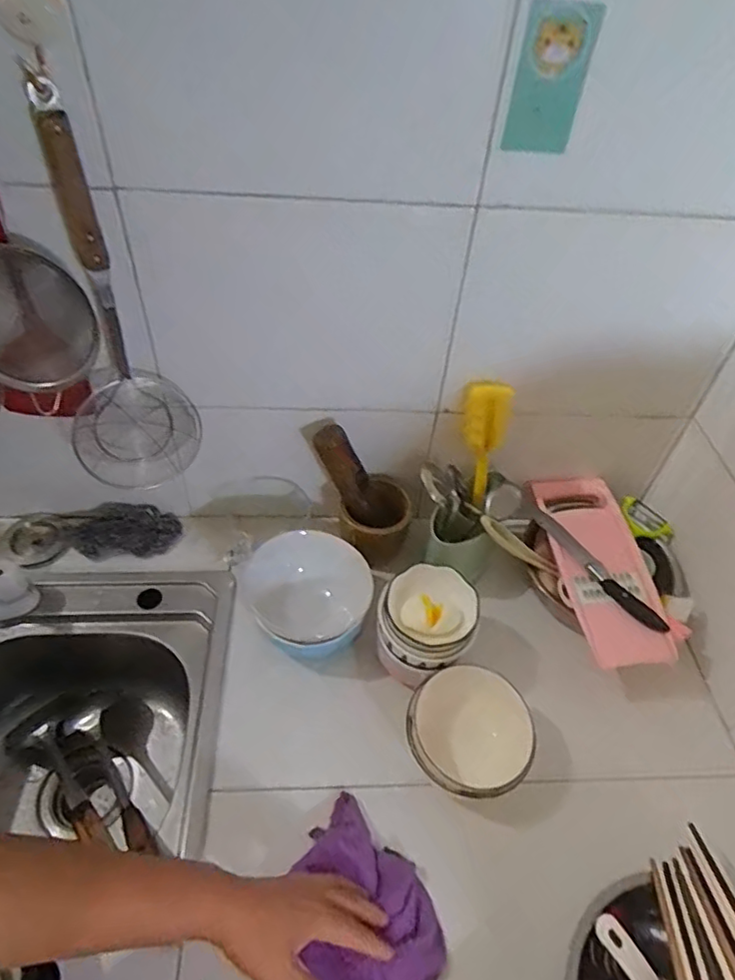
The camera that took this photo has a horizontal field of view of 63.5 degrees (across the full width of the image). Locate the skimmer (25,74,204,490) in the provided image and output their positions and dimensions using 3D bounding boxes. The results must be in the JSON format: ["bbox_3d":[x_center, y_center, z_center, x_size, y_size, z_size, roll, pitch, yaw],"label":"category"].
[{"bbox_3d":[-0.241,-0.154,0.618,0.140,0.471,0.056,-10,54,-27],"label":"skimmer"}]

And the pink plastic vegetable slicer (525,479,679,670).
[{"bbox_3d":[0.292,0.085,0.746,0.108,0.026,0.279,-7,49,-2],"label":"pink plastic vegetable slicer"}]

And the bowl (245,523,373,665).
[{"bbox_3d":[-0.069,0.128,0.725,0.146,0.081,0.131,0,48,-4],"label":"bowl"}]

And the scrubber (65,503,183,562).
[{"bbox_3d":[-0.334,0.058,0.816,0.144,0.031,0.081,-6,48,-9],"label":"scrubber"}]

